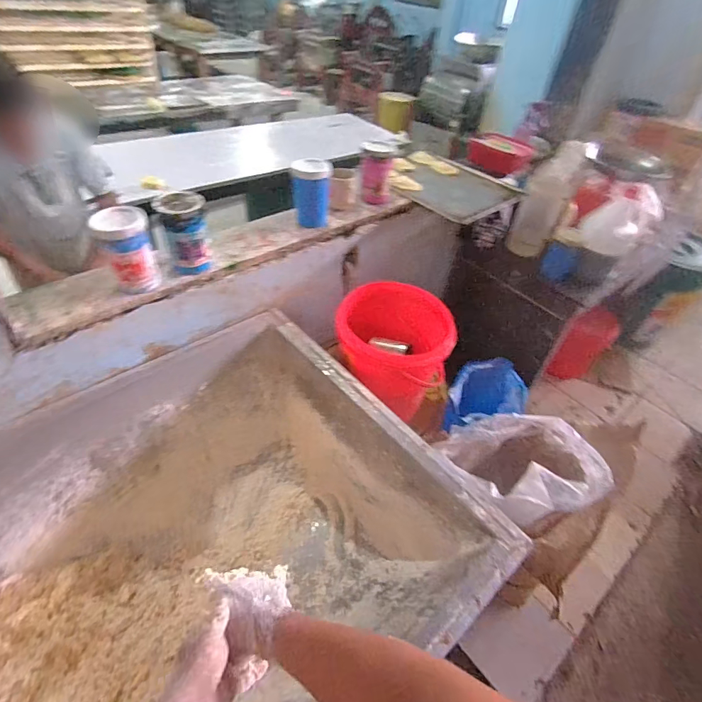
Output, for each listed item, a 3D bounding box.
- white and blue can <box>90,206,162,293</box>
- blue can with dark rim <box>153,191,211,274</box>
[{"bbox_3d":[-0.427,-0.191,0.788,0.090,0.140,0.076,-14,47,-19],"label":"white and blue can"},{"bbox_3d":[-0.339,-0.238,0.839,0.088,0.143,0.080,-18,49,-22],"label":"blue can with dark rim"}]

